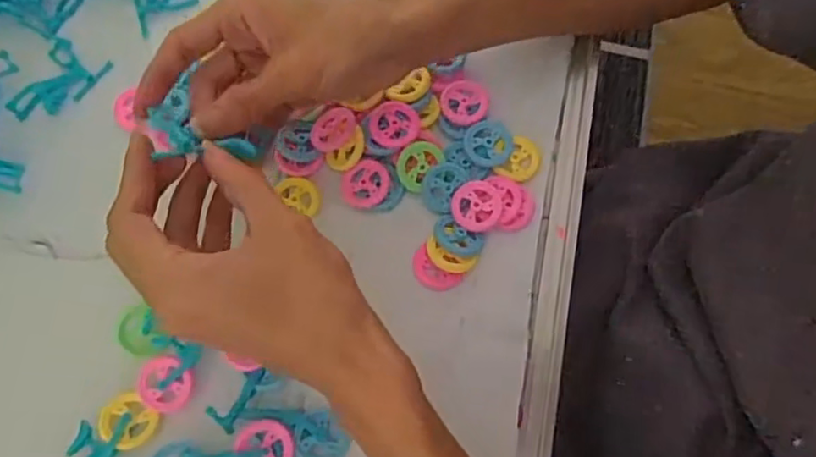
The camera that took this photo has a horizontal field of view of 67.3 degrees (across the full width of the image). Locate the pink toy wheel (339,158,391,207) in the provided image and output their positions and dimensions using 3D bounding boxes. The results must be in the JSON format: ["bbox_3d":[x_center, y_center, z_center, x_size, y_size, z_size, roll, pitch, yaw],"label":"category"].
[{"bbox_3d":[-0.025,-0.027,0.366,0.029,0.004,0.030,0,74,-1],"label":"pink toy wheel"}]

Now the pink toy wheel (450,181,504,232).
[{"bbox_3d":[0.040,-0.013,0.357,0.029,0.006,0.028,0,74,-1],"label":"pink toy wheel"}]

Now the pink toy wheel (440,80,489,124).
[{"bbox_3d":[0.035,-0.079,0.380,0.029,0.005,0.031,0,74,-1],"label":"pink toy wheel"}]

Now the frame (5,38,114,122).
[{"bbox_3d":[-0.223,-0.091,0.390,0.041,0.008,0.058,28,75,7],"label":"frame"}]

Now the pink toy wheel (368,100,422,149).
[{"bbox_3d":[-0.008,-0.061,0.362,0.029,0.006,0.028,0,74,-1],"label":"pink toy wheel"}]

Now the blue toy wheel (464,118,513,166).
[{"bbox_3d":[0.049,-0.052,0.373,0.030,0.007,0.030,0,74,-1],"label":"blue toy wheel"}]

